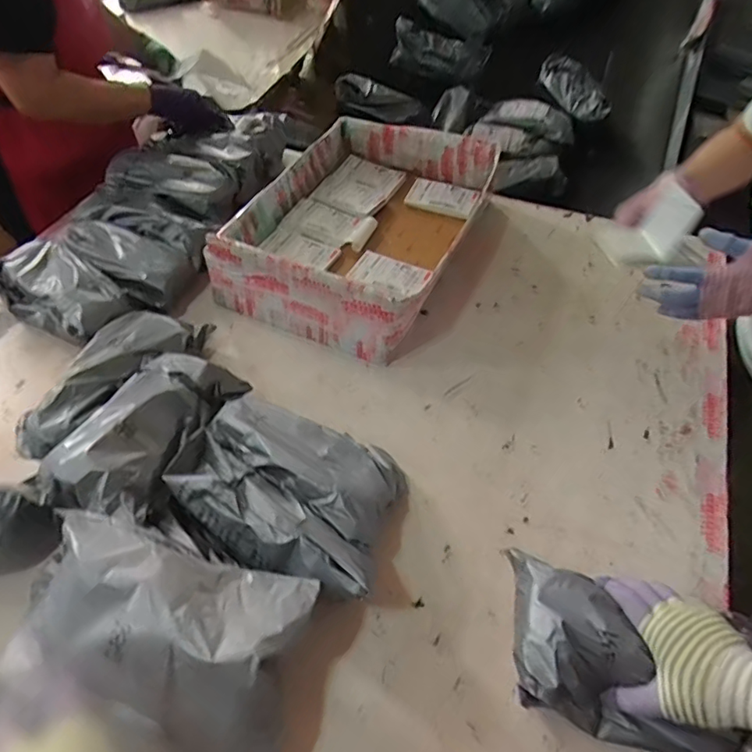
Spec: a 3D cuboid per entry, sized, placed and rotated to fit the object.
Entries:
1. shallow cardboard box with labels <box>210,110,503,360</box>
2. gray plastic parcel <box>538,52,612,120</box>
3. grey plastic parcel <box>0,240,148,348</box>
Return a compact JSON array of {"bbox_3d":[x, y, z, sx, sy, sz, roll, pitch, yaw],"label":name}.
[{"bbox_3d":[-0.030,-0.264,0.954,0.375,0.118,0.495,21,55,16],"label":"shallow cardboard box with labels"},{"bbox_3d":[0.484,-0.694,1.337,0.066,0.110,0.226,-19,54,-14],"label":"gray plastic parcel"},{"bbox_3d":[-0.488,-0.122,0.865,0.257,0.094,0.111,27,57,20],"label":"grey plastic parcel"}]

